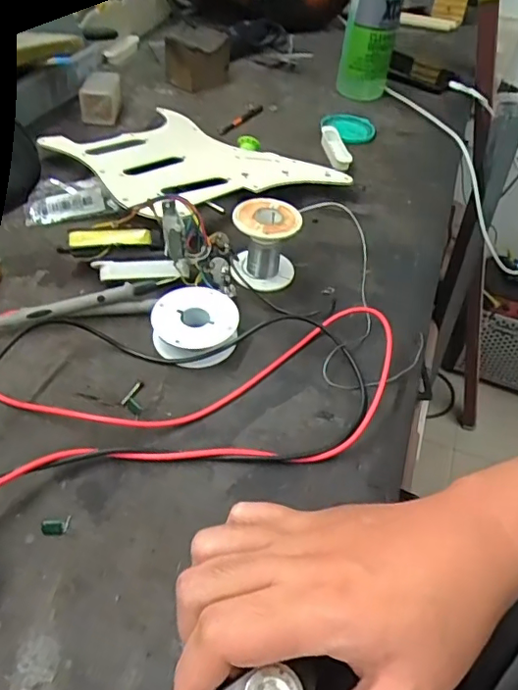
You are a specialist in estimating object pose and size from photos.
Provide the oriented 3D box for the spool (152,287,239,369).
[{"bbox_3d":[-0.046,-0.014,0.401,0.059,0.021,0.059,3,47,-3],"label":"spool"}]

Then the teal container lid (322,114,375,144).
[{"bbox_3d":[0.107,-0.264,0.661,0.059,0.009,0.072,-8,49,-13],"label":"teal container lid"}]

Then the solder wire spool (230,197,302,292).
[{"bbox_3d":[0.005,-0.082,0.446,0.051,0.056,0.051,-1,47,-6],"label":"solder wire spool"}]

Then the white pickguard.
[{"bbox_3d":[-0.070,-0.178,0.538,0.243,0.011,0.183,32,47,25],"label":"white pickguard"}]

